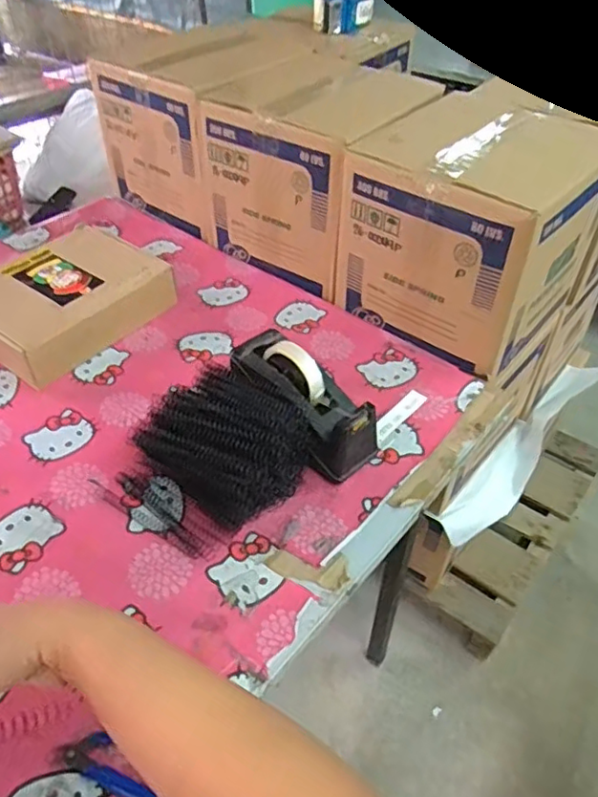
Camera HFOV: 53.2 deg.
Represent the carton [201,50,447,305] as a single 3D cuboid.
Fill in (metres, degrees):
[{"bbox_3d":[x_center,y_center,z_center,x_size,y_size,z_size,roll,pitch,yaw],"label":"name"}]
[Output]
[{"bbox_3d":[0.054,-0.395,1.039,0.296,0.272,0.319,31,52,26],"label":"carton"}]

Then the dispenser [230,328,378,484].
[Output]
[{"bbox_3d":[0.004,-0.004,0.732,0.084,0.081,0.214,-33,70,-30],"label":"dispenser"}]

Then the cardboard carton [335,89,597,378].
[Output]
[{"bbox_3d":[0.259,-0.256,0.901,0.277,0.257,0.292,32,52,27],"label":"cardboard carton"}]

